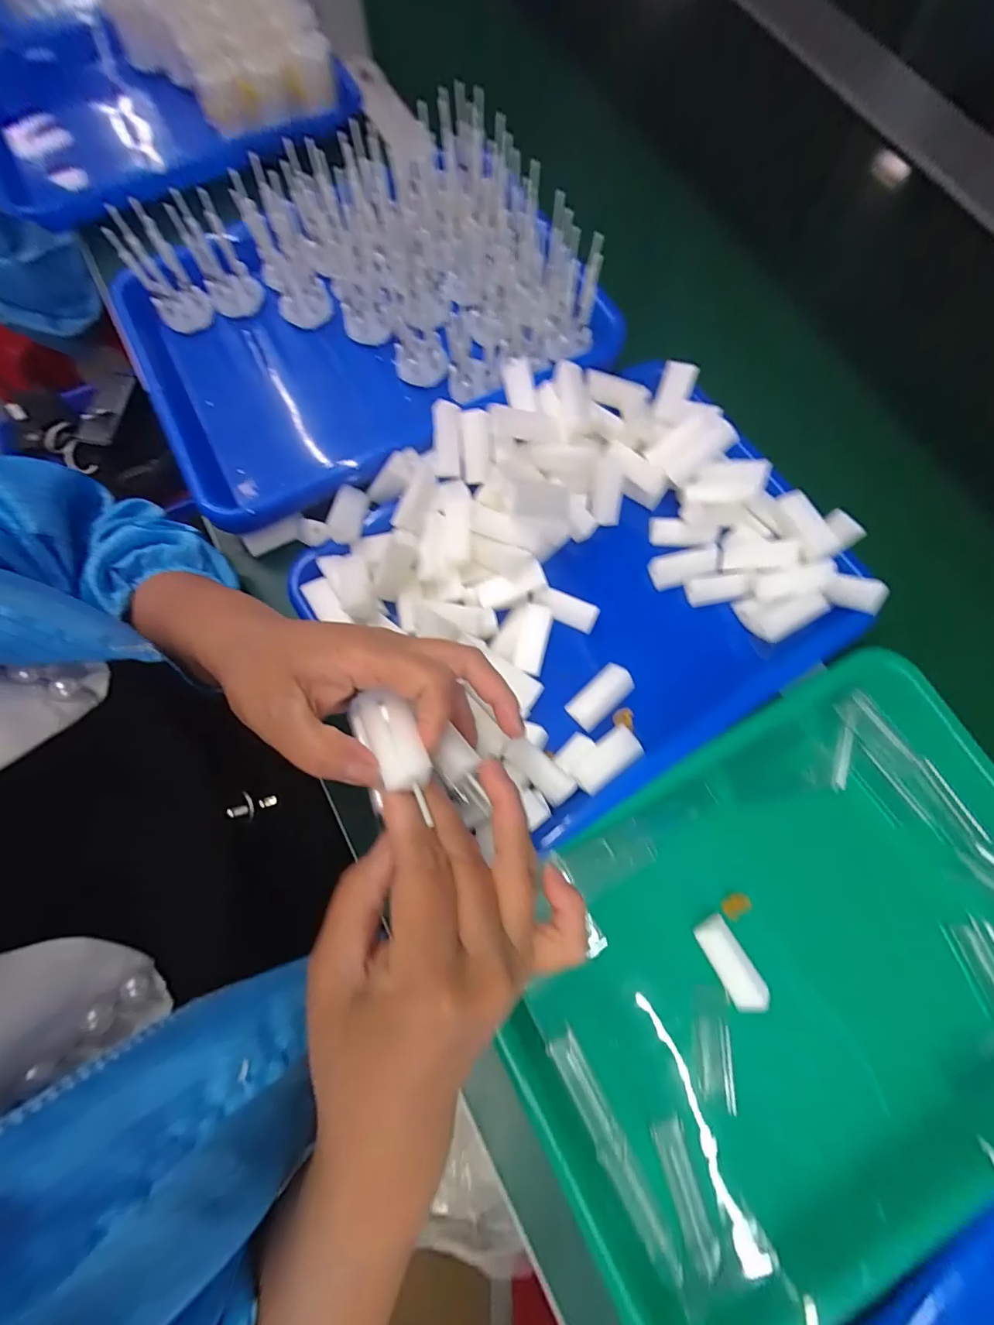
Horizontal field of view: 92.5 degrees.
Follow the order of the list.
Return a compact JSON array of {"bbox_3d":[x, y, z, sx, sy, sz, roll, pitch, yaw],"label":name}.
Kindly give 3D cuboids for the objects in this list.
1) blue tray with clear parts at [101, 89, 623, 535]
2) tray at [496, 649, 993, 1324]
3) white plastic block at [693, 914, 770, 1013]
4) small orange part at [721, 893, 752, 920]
[{"bbox_3d":[-0.105,-0.258,0.359,0.327,0.080,0.239,-29,77,-7],"label":"blue tray with clear parts"},{"bbox_3d":[0.173,0.171,0.279,0.338,0.037,0.235,-31,77,-7],"label":"tray"},{"bbox_3d":[0.136,0.174,0.275,0.021,0.012,0.047,-26,77,-6],"label":"white plastic block"},{"bbox_3d":[0.146,0.149,0.291,0.018,0.006,0.011,-34,78,-8],"label":"small orange part"}]

